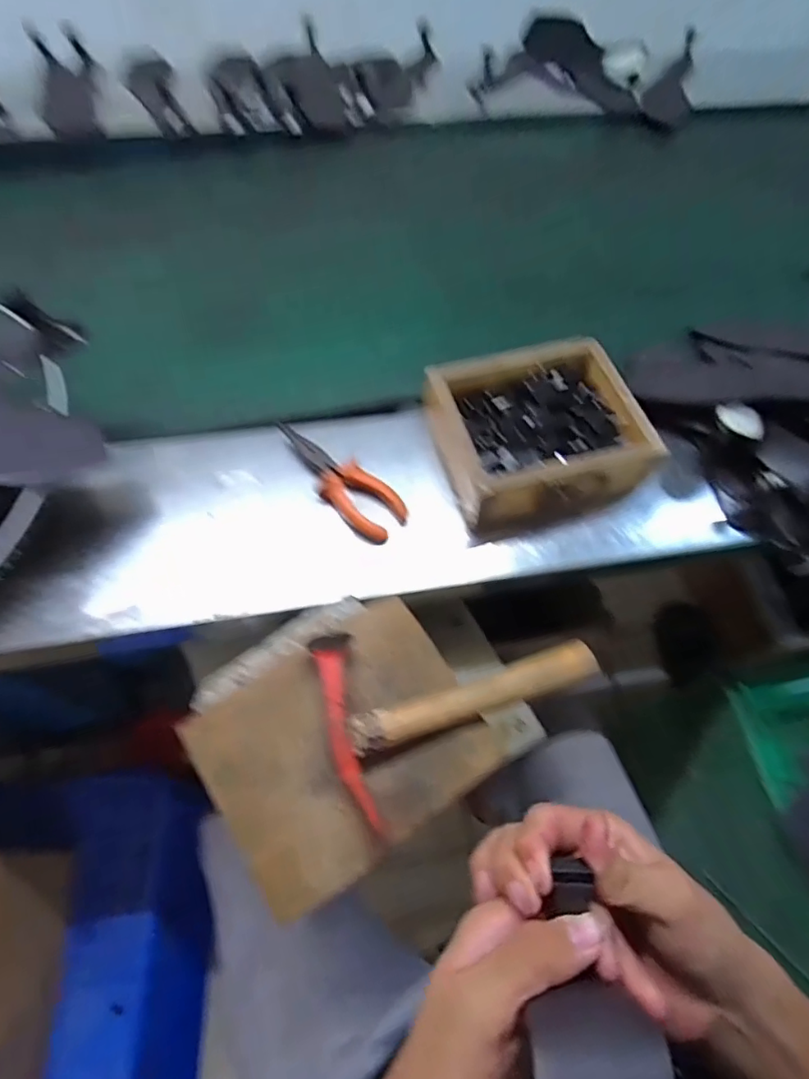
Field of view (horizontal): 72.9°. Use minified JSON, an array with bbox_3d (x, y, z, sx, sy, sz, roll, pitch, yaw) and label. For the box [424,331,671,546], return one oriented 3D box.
[{"bbox_3d":[0.124,-0.101,0.533,0.182,0.067,0.156,-14,63,-9],"label":"box"}]

